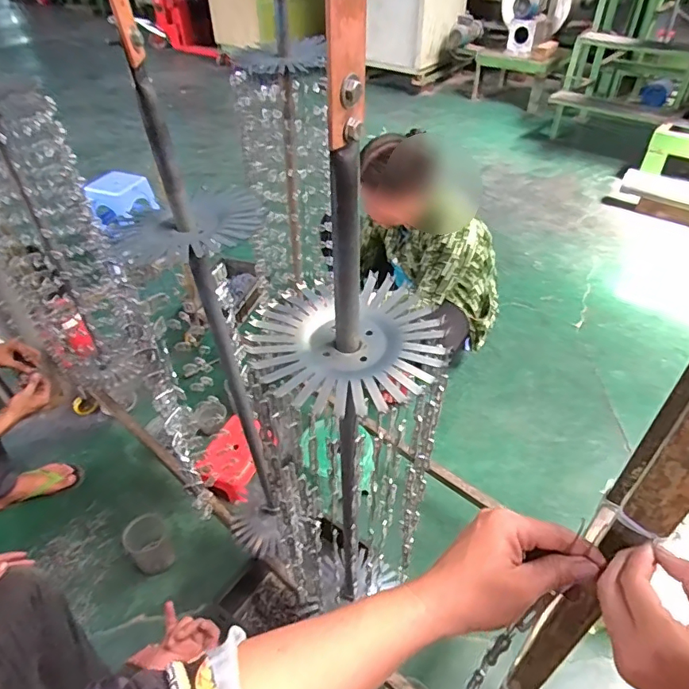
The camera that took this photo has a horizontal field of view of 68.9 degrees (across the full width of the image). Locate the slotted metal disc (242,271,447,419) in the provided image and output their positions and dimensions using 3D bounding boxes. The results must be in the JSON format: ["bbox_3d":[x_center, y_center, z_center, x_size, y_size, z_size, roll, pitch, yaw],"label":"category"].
[{"bbox_3d":[0.006,-0.007,0.538,0.210,0.026,0.198,-1,44,1],"label":"slotted metal disc"}]

